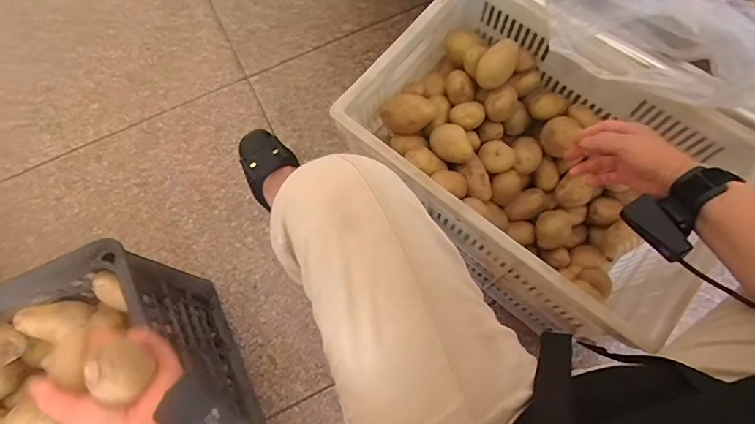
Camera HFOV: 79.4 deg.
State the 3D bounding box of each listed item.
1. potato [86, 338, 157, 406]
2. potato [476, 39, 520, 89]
[{"bbox_3d":[-0.199,0.126,0.358,0.034,0.044,0.039,27,74,7],"label":"potato"},{"bbox_3d":[0.167,-0.212,0.647,0.048,0.042,0.070,27,114,-15],"label":"potato"}]

